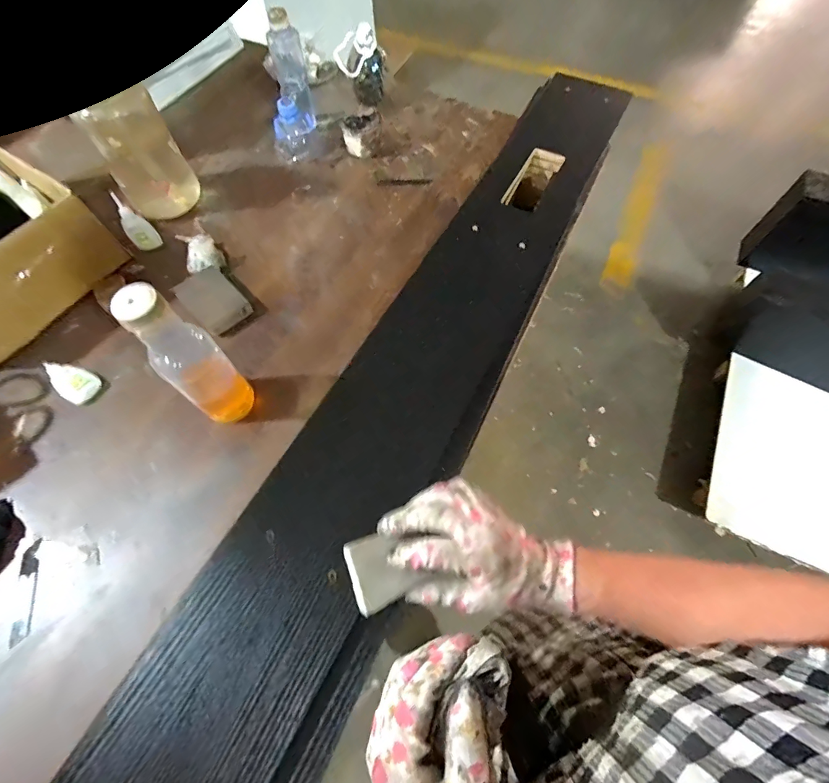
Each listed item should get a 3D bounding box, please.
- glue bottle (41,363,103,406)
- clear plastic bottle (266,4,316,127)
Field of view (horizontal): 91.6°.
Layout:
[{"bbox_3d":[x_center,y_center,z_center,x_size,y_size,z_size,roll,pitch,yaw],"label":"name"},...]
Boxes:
[{"bbox_3d":[-0.460,-0.016,0.534,0.080,0.018,0.041,24,65,12],"label":"glue bottle"},{"bbox_3d":[-0.221,-0.565,0.715,0.060,0.167,0.062,-12,63,-6],"label":"clear plastic bottle"}]

